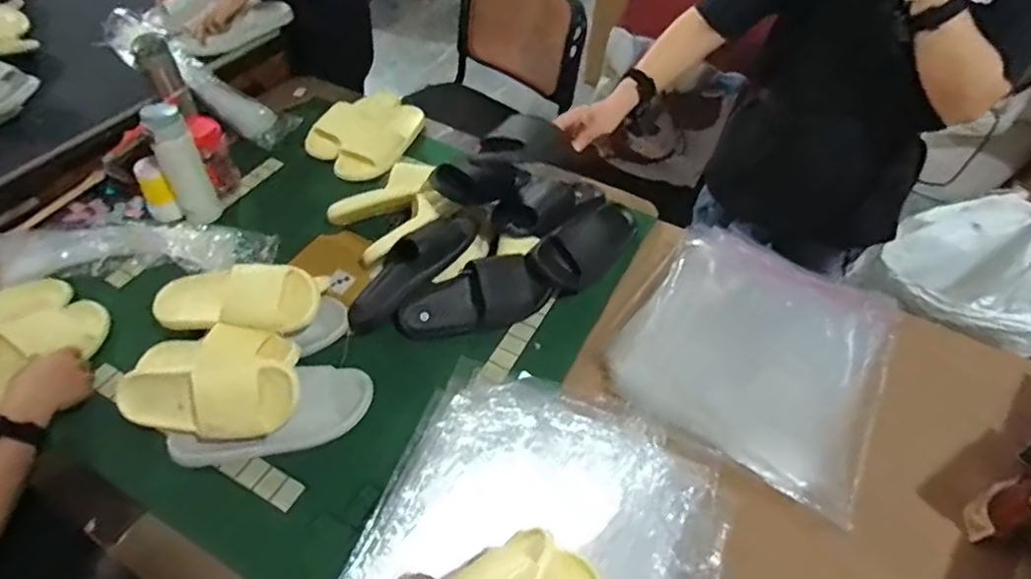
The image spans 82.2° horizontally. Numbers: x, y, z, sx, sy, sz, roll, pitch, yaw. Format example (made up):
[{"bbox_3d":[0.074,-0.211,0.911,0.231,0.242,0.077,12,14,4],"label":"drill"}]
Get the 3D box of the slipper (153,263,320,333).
[{"bbox_3d":[-0.407,0.012,0.873,0.237,0.075,0.108,-2,77,0],"label":"slipper"}]

